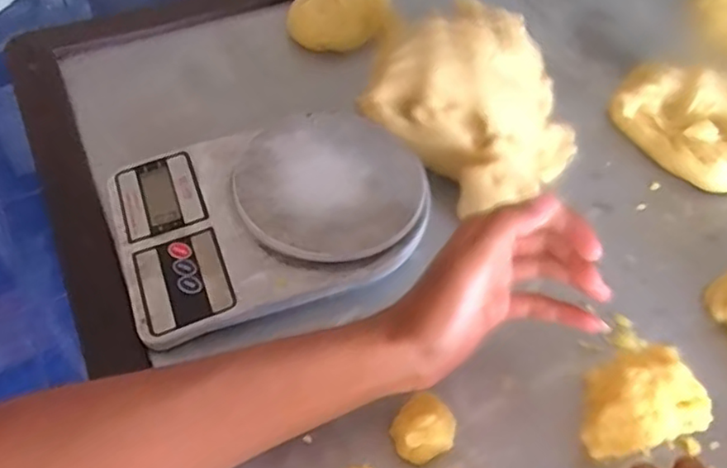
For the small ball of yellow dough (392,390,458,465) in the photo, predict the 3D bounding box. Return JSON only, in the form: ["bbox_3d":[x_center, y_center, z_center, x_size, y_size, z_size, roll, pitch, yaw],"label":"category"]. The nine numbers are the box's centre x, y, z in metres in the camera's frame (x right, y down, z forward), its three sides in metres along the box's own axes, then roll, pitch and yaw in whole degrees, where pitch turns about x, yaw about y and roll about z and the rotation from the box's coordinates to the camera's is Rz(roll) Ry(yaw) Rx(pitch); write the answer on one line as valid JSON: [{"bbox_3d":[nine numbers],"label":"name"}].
[{"bbox_3d":[0.035,0.114,0.364,0.033,0.030,0.035,1,52,-2],"label":"small ball of yellow dough"}]

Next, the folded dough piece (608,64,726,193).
[{"bbox_3d":[0.276,-0.093,0.517,0.131,0.056,0.083,36,59,22],"label":"folded dough piece"}]

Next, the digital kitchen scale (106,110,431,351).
[{"bbox_3d":[-0.065,-0.018,0.448,0.212,0.036,0.148,-16,55,-15],"label":"digital kitchen scale"}]

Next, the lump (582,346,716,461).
[{"bbox_3d":[0.158,0.101,0.371,0.075,0.042,0.050,-16,55,-15],"label":"lump"}]

